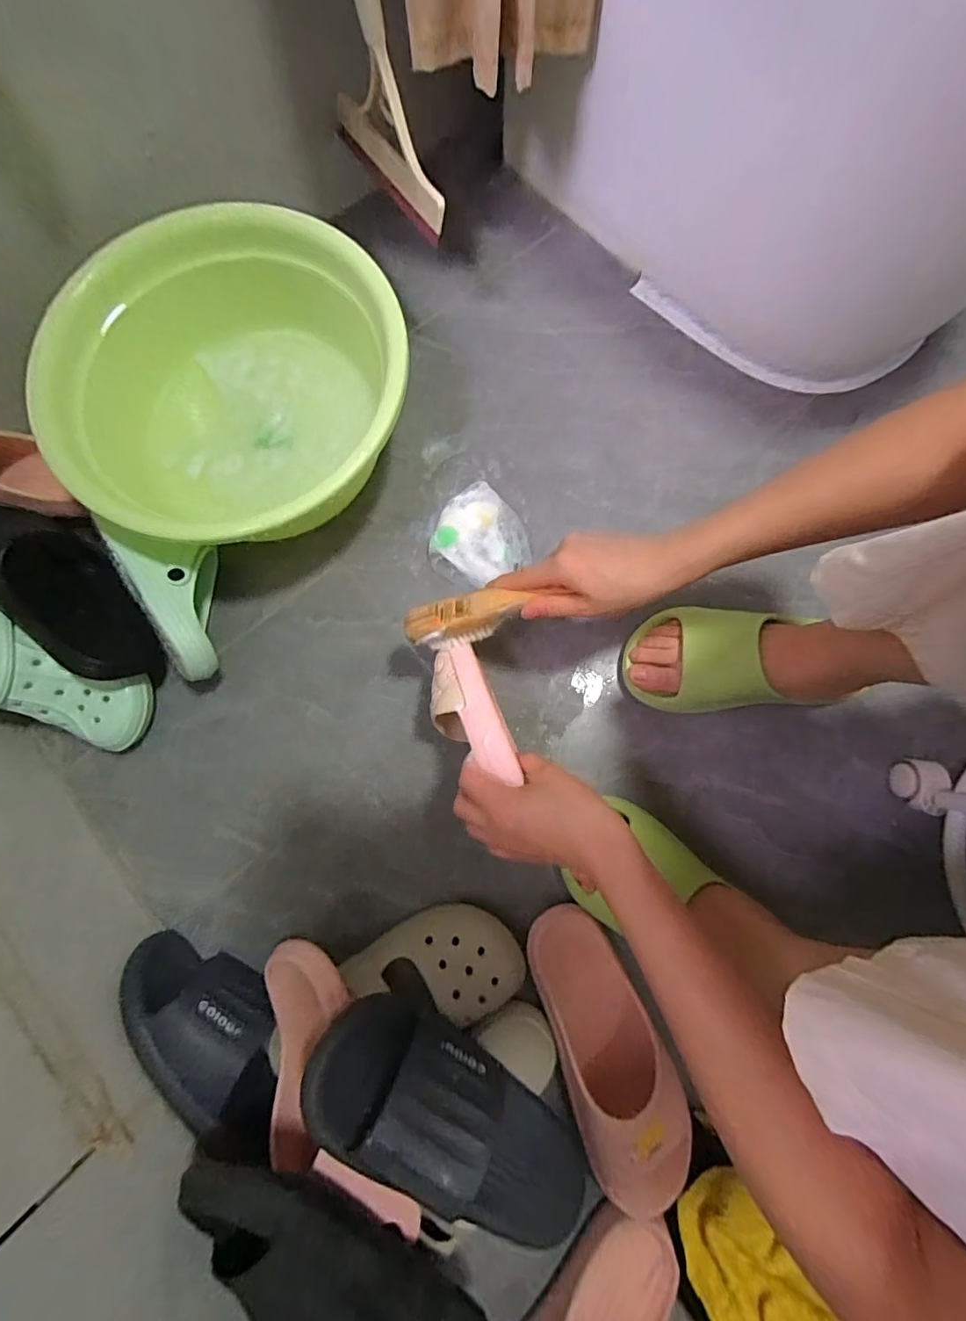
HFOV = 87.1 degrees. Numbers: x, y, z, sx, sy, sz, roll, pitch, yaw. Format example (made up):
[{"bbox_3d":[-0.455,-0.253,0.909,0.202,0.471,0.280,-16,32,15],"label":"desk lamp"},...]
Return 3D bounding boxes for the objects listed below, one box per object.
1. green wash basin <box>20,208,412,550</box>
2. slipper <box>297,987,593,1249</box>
[{"bbox_3d":[-0.254,-0.277,0.560,0.341,0.144,0.352,0,80,1],"label":"green wash basin"},{"bbox_3d":[-0.015,0.369,0.403,0.264,0.113,0.096,41,82,-14],"label":"slipper"}]

